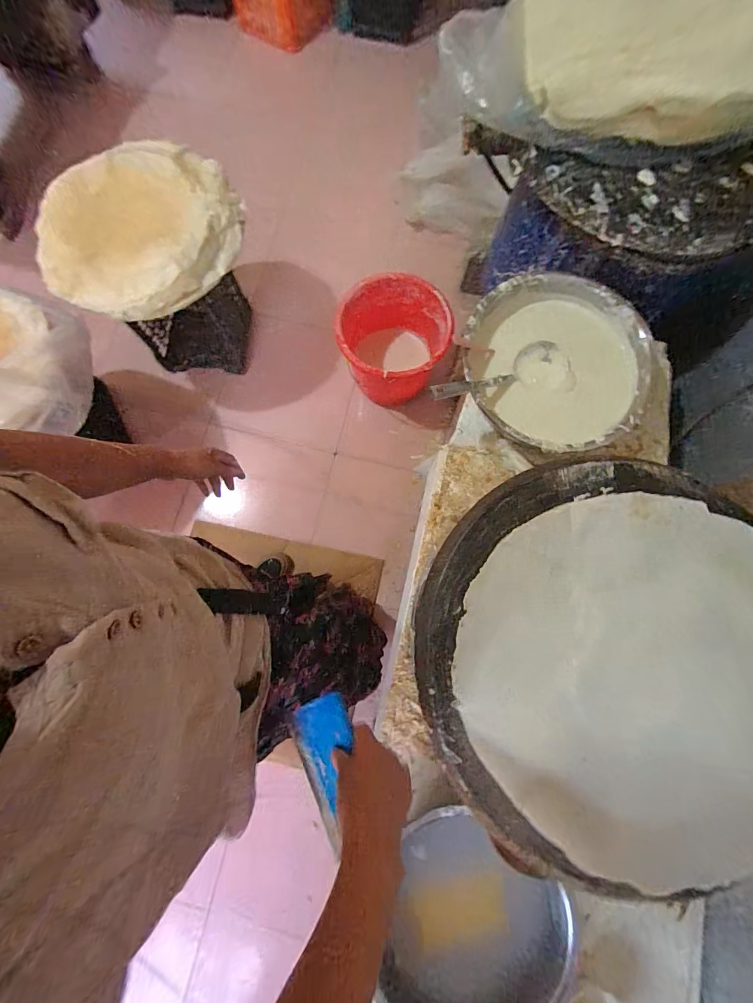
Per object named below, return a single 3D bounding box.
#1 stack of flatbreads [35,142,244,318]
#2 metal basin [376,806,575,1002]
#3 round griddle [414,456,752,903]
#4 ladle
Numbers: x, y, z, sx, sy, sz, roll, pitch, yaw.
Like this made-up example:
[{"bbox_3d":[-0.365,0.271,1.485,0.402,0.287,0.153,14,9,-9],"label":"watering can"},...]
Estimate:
[{"bbox_3d":[-0.646,-0.760,1.071,0.526,0.086,0.540,2,78,1],"label":"stack of flatbreads"},{"bbox_3d":[0.149,0.691,0.629,0.315,0.074,0.341,0,78,0],"label":"metal basin"},{"bbox_3d":[0.310,0.197,0.511,0.497,0.050,0.497,0,78,0],"label":"round griddle"},{"bbox_3d":[0.248,-0.259,0.808,0.335,0.054,0.106,-17,78,-19],"label":"ladle"}]

